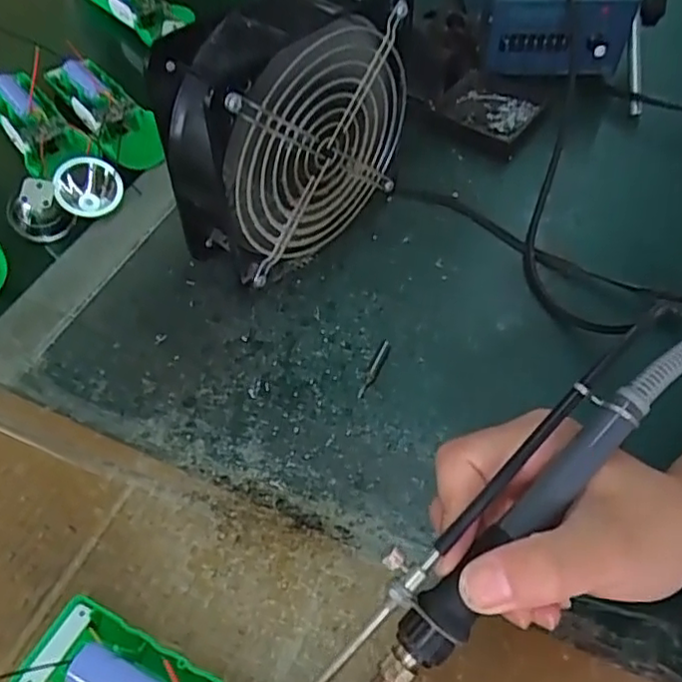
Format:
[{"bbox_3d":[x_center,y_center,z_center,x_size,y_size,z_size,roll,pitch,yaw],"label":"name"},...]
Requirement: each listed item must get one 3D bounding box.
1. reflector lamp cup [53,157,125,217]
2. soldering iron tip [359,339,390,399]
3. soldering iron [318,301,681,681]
[{"bbox_3d":[-0.168,-0.102,0.443,0.042,0.035,0.023,-18,55,-18],"label":"reflector lamp cup"},{"bbox_3d":[0.019,0.015,0.372,0.006,0.008,0.038,23,69,13],"label":"soldering iron tip"},{"bbox_3d":[0.050,0.073,0.231,0.026,0.016,0.208,41,87,25],"label":"soldering iron"}]

